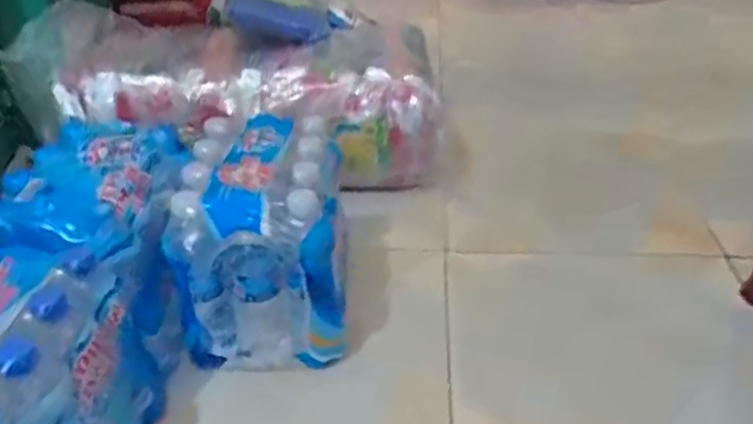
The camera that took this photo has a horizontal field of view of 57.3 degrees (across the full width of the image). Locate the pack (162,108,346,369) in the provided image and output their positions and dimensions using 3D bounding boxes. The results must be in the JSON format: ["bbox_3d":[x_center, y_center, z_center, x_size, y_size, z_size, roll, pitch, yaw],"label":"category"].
[{"bbox_3d":[-0.137,0.025,0.855,0.175,0.221,0.228,-2,32,0],"label":"pack"}]

